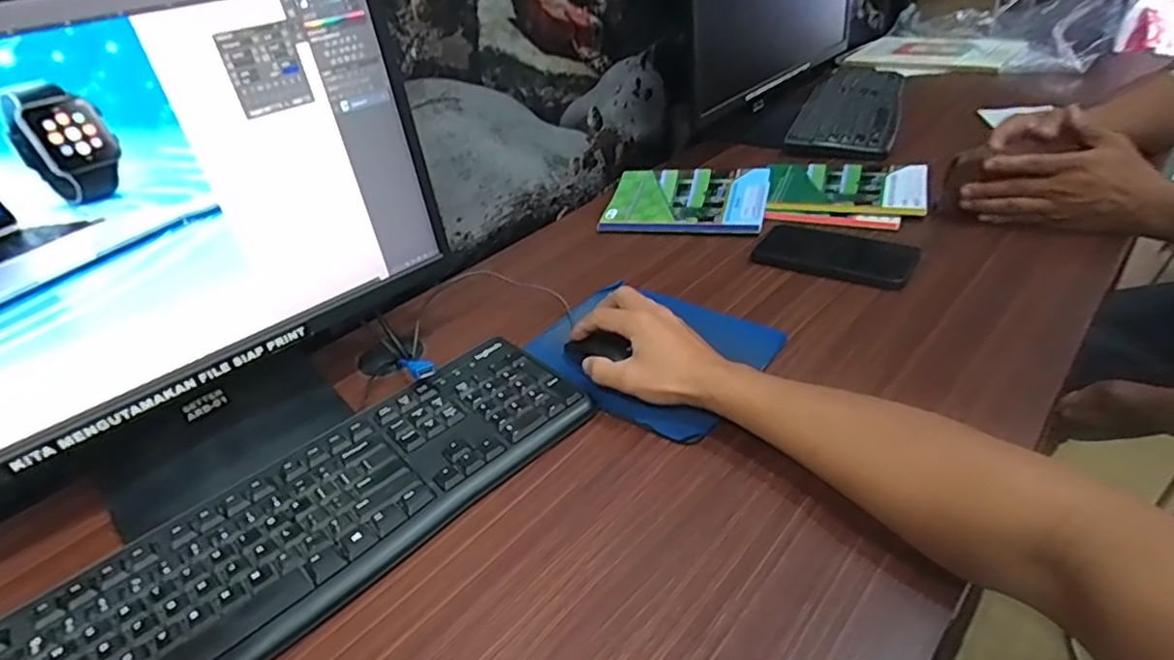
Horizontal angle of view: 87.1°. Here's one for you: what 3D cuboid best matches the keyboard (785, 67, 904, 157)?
[{"bbox_3d":[0.466,-0.400,1.076,0.150,0.025,0.412,11,39,25],"label":"keyboard"}]

